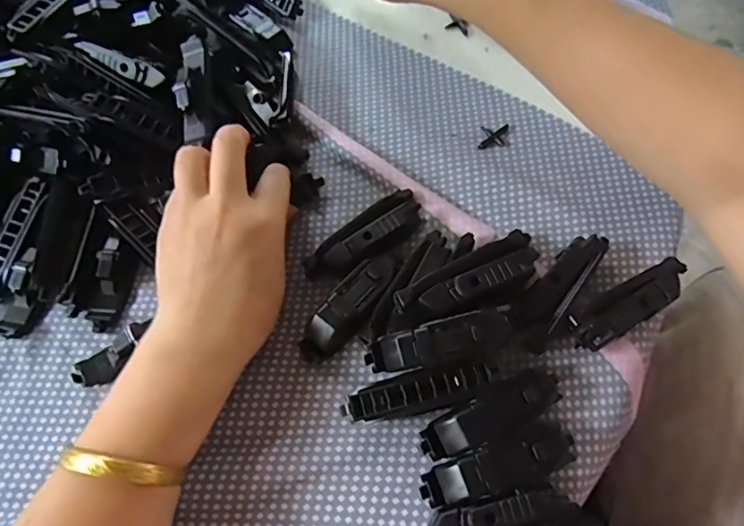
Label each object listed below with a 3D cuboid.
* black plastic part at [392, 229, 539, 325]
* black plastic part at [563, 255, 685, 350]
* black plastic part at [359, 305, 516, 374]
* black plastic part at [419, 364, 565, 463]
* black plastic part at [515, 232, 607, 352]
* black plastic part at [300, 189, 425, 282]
[{"bbox_3d":[0.051,0.013,0.265,0.076,0.023,0.026,-25,67,-10],"label":"black plastic part"},{"bbox_3d":[0.144,0.022,0.280,0.076,0.019,0.024,-30,68,-12],"label":"black plastic part"},{"bbox_3d":[0.033,0.040,0.251,0.075,0.015,0.019,-17,65,7],"label":"black plastic part"},{"bbox_3d":[0.063,0.076,0.257,0.081,0.024,0.022,-26,67,-10],"label":"black plastic part"},{"bbox_3d":[0.105,0.012,0.283,0.024,0.017,0.073,36,71,17],"label":"black plastic part"},{"bbox_3d":[-0.001,-0.014,0.302,0.081,0.022,0.029,-37,69,-14],"label":"black plastic part"}]

